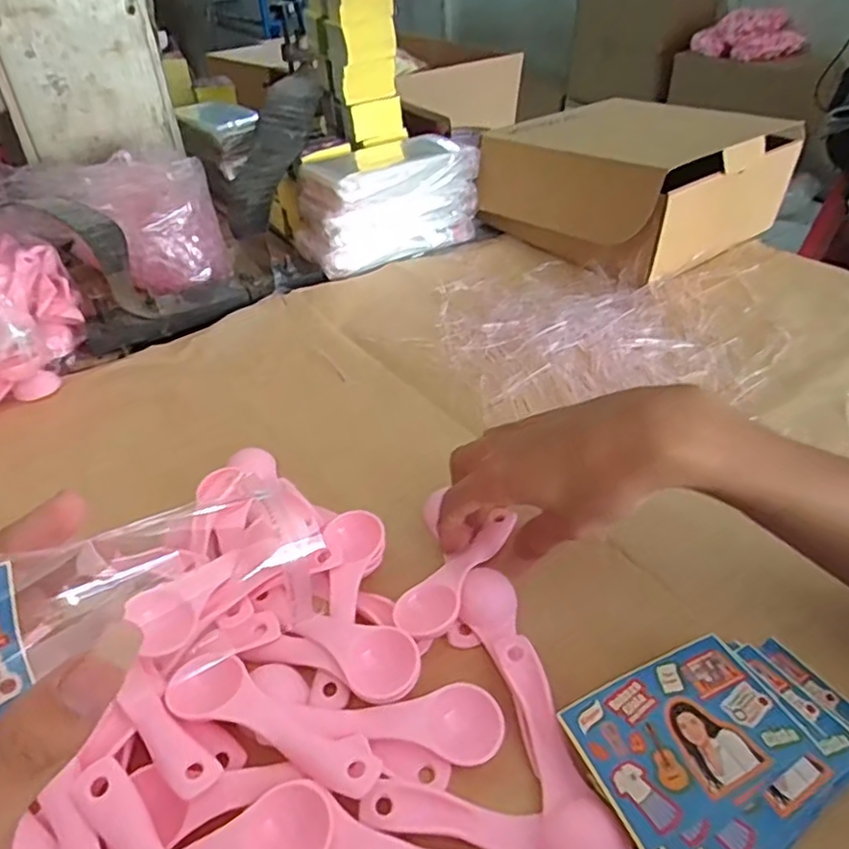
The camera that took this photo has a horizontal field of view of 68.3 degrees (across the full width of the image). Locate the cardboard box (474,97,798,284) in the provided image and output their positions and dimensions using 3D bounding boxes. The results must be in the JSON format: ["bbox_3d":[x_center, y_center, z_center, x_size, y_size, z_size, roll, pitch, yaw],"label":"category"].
[{"bbox_3d":[0.249,-0.286,0.722,0.271,0.111,0.239,-26,45,-25],"label":"cardboard box"}]

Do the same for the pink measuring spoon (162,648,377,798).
[{"bbox_3d":[-0.071,0.136,0.289,0.108,0.009,0.030,17,44,22],"label":"pink measuring spoon"}]

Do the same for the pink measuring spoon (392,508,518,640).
[{"bbox_3d":[0.021,0.083,0.361,0.031,0.011,0.104,21,36,29],"label":"pink measuring spoon"}]

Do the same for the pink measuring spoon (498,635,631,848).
[{"bbox_3d":[0.055,0.150,0.285,0.031,0.015,0.110,-12,41,-11],"label":"pink measuring spoon"}]

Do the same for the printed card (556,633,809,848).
[{"bbox_3d":[0.114,0.134,0.278,0.091,0.005,0.060,-20,43,-17],"label":"printed card"}]

